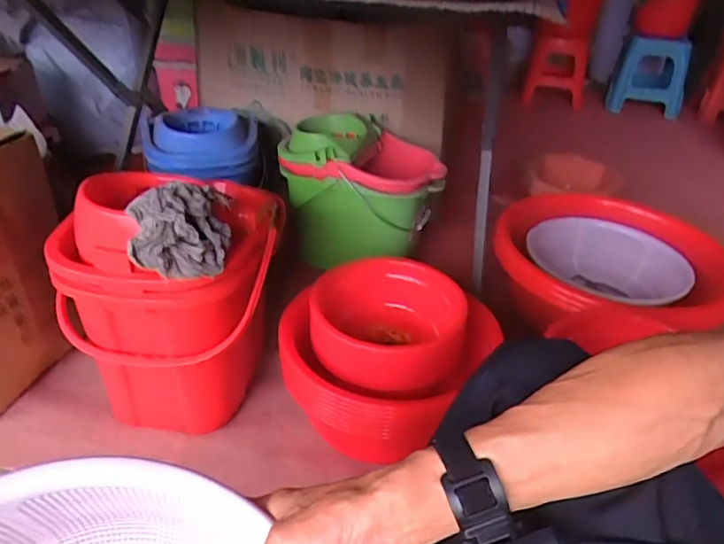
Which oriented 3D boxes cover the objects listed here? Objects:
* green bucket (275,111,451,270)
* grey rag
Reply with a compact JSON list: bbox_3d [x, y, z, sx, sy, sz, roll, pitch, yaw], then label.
[{"bbox_3d":[-0.002,-0.205,1.432,0.358,0.339,0.355,3,33,-2],"label":"green bucket"},{"bbox_3d":[-0.240,-0.059,0.761,0.126,0.107,0.097,-7,34,-17],"label":"grey rag"}]

